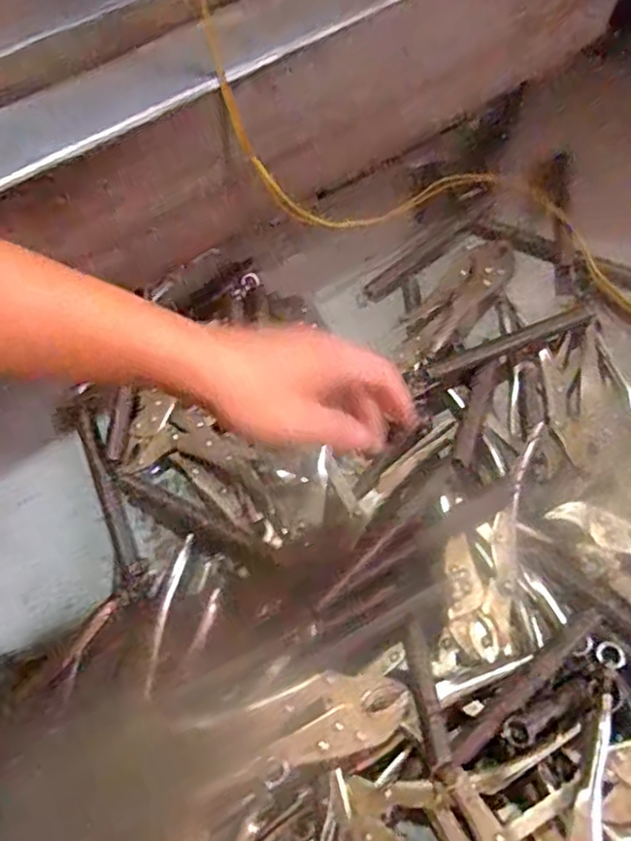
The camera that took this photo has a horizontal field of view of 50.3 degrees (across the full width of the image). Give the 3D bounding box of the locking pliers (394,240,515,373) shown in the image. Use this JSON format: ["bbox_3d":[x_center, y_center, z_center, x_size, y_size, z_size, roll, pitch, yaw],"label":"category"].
[{"bbox_3d":[0.153,-0.132,0.734,0.053,0.031,0.209,37,71,16],"label":"locking pliers"}]

